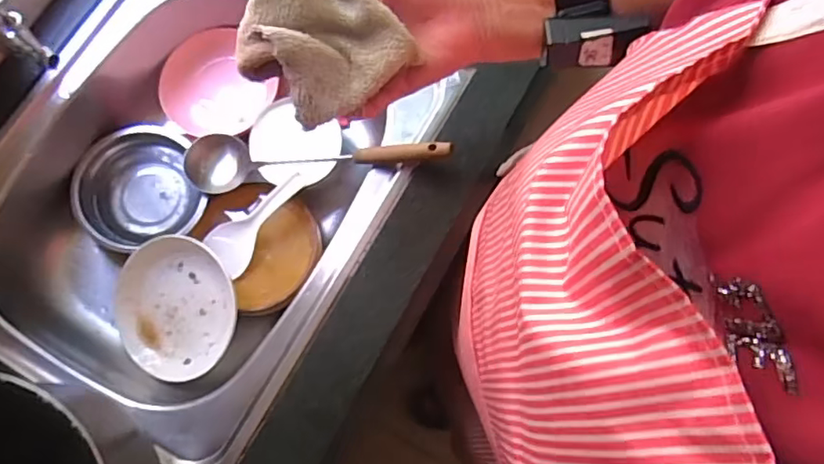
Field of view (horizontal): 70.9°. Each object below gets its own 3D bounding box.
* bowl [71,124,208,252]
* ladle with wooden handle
[{"bbox_3d":[-0.316,-0.049,0.672,0.133,0.060,0.138,0,76,0],"label":"bowl"},{"bbox_3d":[-0.108,-0.084,0.615,0.309,0.036,0.065,-3,75,23],"label":"ladle with wooden handle"}]

